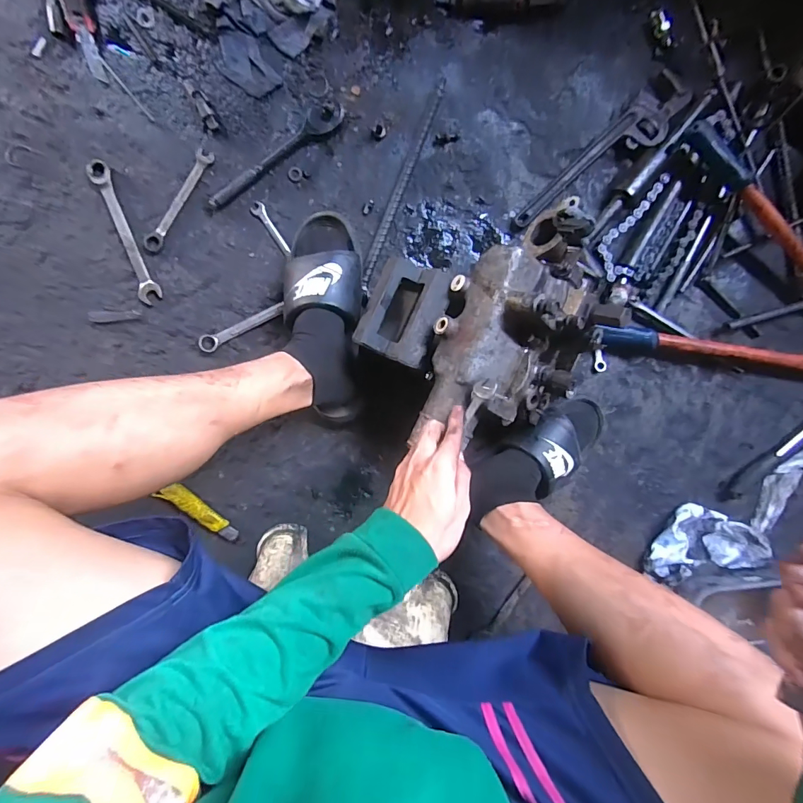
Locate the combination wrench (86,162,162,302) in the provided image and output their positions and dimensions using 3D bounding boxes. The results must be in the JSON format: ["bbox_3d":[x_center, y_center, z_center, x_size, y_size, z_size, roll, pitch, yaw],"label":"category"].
[{"bbox_3d":[-0.420,-0.255,0.637,0.028,0.014,0.214,-20,95,0],"label":"combination wrench"}]

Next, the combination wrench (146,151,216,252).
[{"bbox_3d":[-0.339,-0.303,0.638,0.023,0.010,0.172,33,93,-4],"label":"combination wrench"}]

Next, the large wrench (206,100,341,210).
[{"bbox_3d":[-0.193,-0.377,0.632,0.240,0.022,0.041,-34,95,1],"label":"large wrench"}]

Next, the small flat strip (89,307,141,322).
[{"bbox_3d":[-0.438,-0.132,0.635,0.080,0.005,0.019,-4,95,-1],"label":"small flat strip"}]

